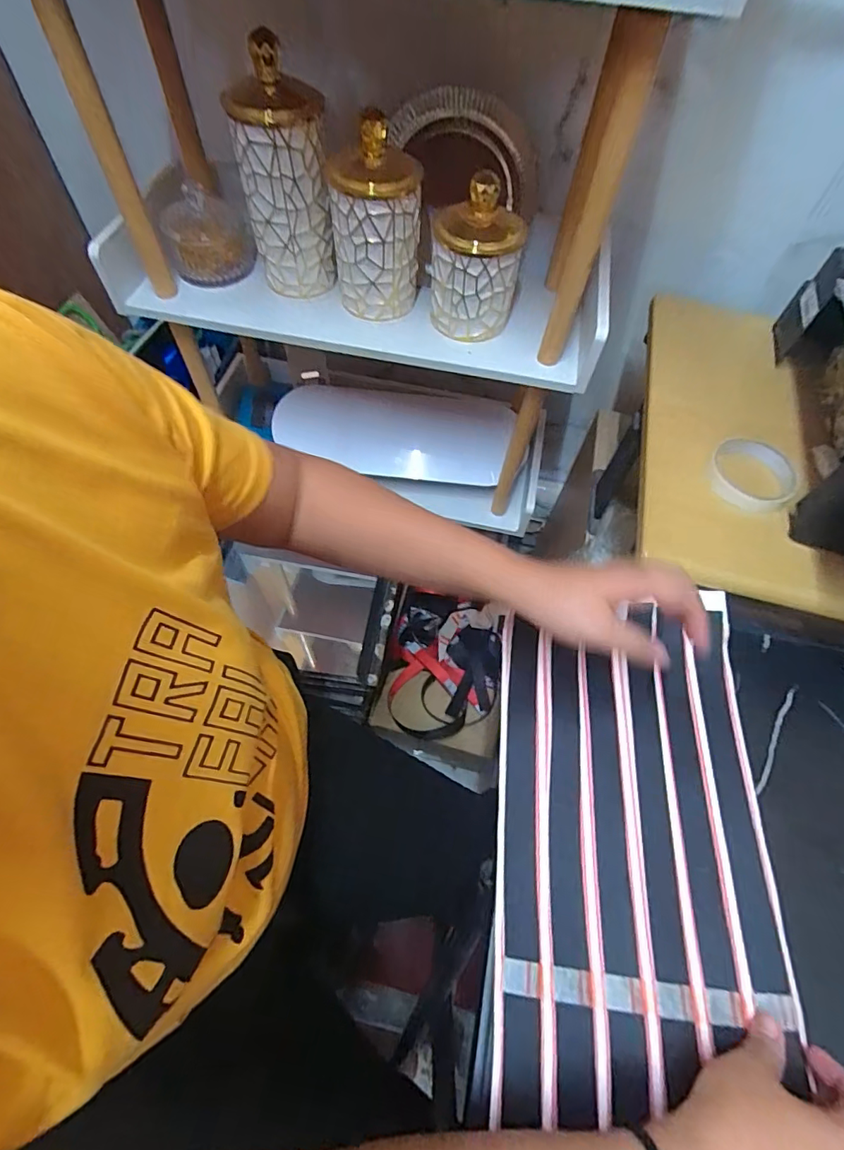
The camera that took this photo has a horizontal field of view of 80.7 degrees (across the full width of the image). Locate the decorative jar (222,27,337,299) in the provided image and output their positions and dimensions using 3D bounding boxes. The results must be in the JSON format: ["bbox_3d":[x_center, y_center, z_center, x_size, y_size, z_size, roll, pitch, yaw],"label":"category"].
[{"bbox_3d":[-0.162,-0.464,0.596,0.100,0.210,0.088,-16,62,-13],"label":"decorative jar"}]

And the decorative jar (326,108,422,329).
[{"bbox_3d":[-0.053,-0.405,0.584,0.102,0.166,0.088,-9,60,-8],"label":"decorative jar"}]

